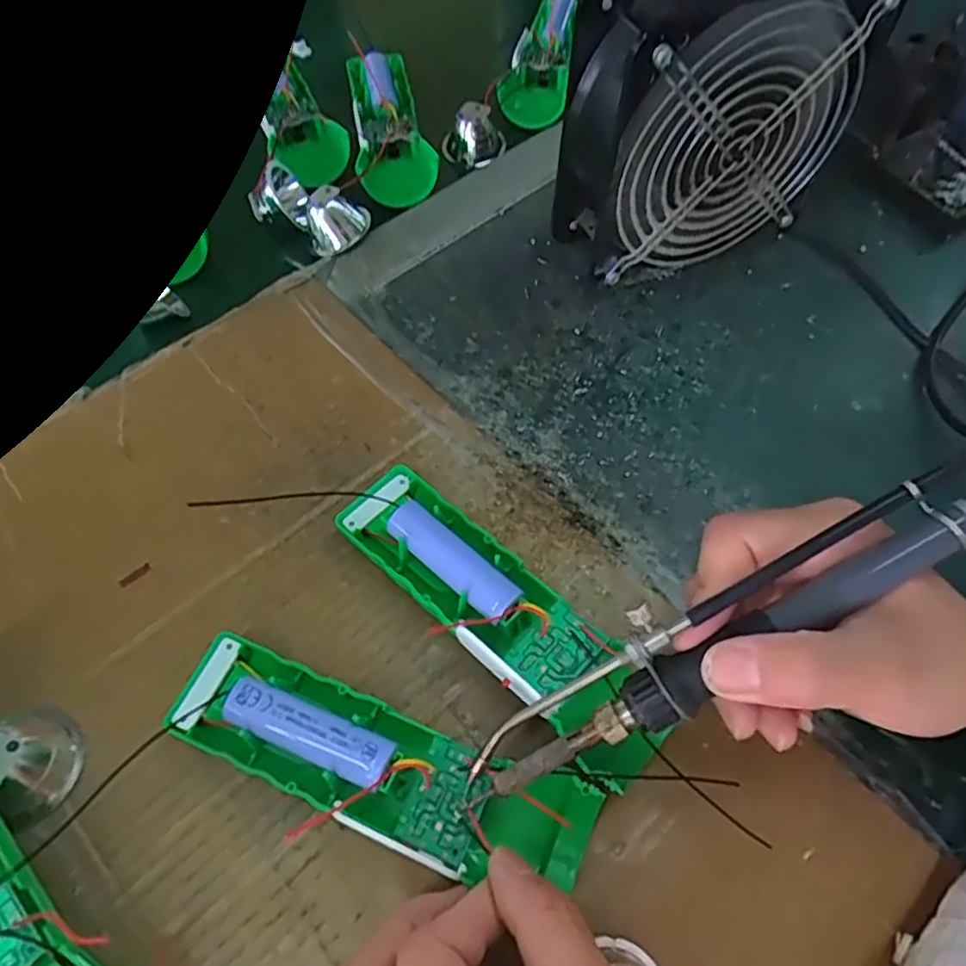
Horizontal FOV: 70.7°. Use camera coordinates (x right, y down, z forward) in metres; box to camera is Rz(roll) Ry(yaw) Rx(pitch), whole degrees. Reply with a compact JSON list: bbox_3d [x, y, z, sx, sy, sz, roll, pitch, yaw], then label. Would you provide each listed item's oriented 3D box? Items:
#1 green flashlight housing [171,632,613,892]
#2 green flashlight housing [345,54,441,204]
[{"bbox_3d":[-0.038,0.101,0.246,0.157,0.026,0.044,19,62,9],"label":"green flashlight housing"},{"bbox_3d":[-0.063,-0.230,0.439,0.047,0.037,0.112,-11,80,-10],"label":"green flashlight housing"}]

